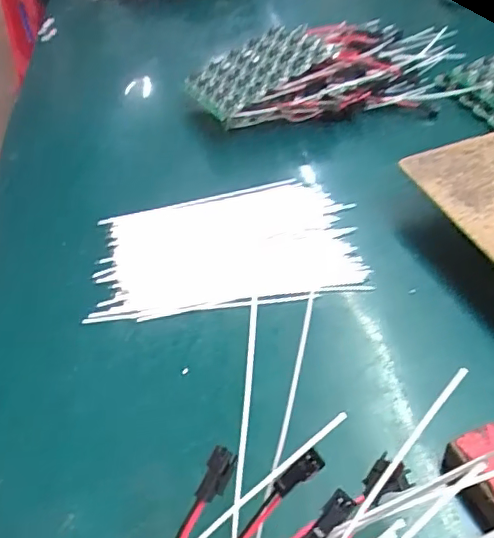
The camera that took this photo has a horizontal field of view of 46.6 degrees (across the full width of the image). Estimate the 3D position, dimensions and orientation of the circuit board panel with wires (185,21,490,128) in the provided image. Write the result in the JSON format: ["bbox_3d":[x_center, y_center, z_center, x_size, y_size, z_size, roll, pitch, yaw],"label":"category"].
[{"bbox_3d":[0.073,-0.183,0.526,0.239,0.053,0.119,-10,43,-4],"label":"circuit board panel with wires"}]

